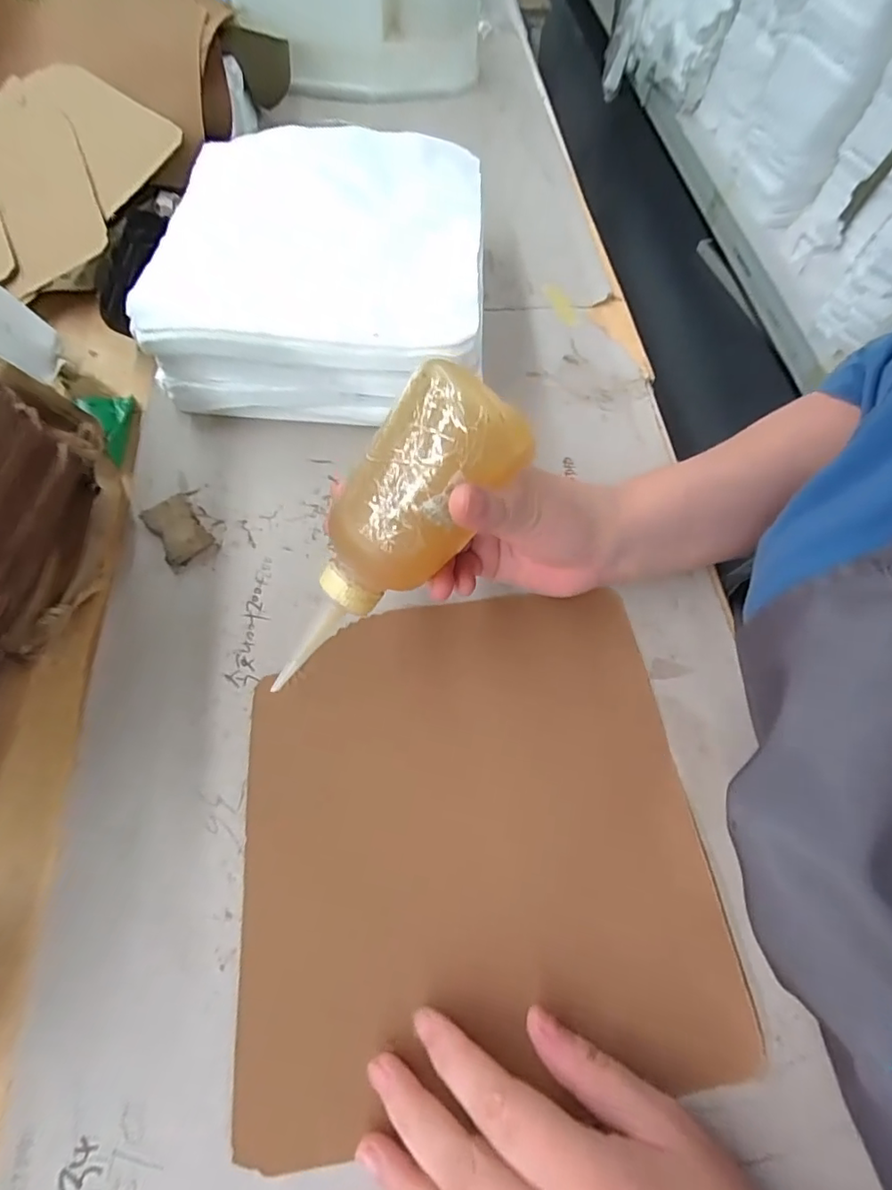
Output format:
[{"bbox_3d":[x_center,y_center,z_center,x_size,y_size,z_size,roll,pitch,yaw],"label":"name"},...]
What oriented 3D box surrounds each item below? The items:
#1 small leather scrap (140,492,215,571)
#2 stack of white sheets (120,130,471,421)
[{"bbox_3d":[-0.168,-0.041,0.356,0.029,0.006,0.049,-32,69,-18],"label":"small leather scrap"},{"bbox_3d":[-0.085,-0.237,0.417,0.213,0.082,0.227,2,63,-3],"label":"stack of white sheets"}]

